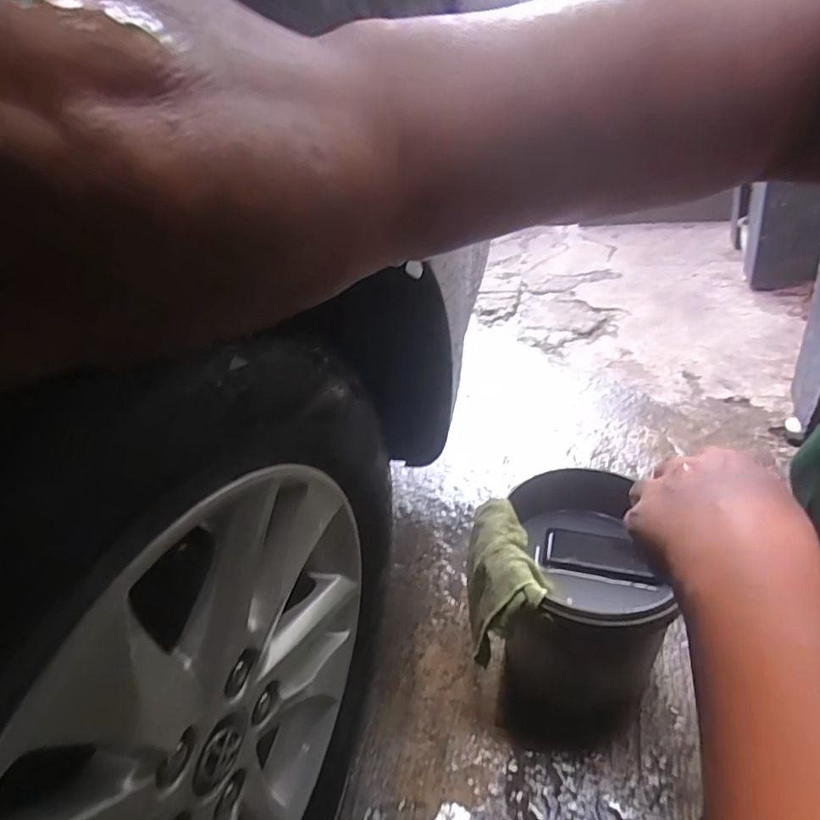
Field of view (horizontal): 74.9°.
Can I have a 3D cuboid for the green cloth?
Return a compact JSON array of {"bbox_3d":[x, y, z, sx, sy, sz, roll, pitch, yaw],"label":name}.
[{"bbox_3d":[0.115,0.207,0.658,0.088,0.143,0.157,-5,36,1],"label":"green cloth"}]

